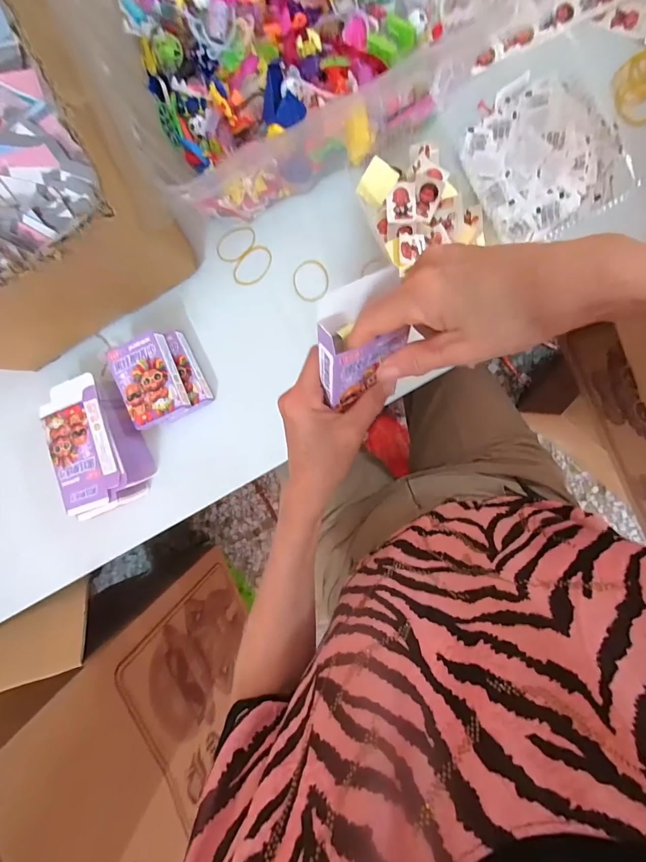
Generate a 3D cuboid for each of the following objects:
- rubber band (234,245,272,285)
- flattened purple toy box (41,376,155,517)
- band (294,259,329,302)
[{"bbox_3d":[-0.082,-0.194,0.456,0.035,0.004,0.053,42,96,-4],"label":"rubber band"},{"bbox_3d":[-0.273,0.015,0.466,0.091,0.055,0.156,-17,93,8],"label":"flattened purple toy box"},{"bbox_3d":[-0.014,-0.175,0.452,0.041,0.004,0.047,-4,98,8],"label":"band"}]

